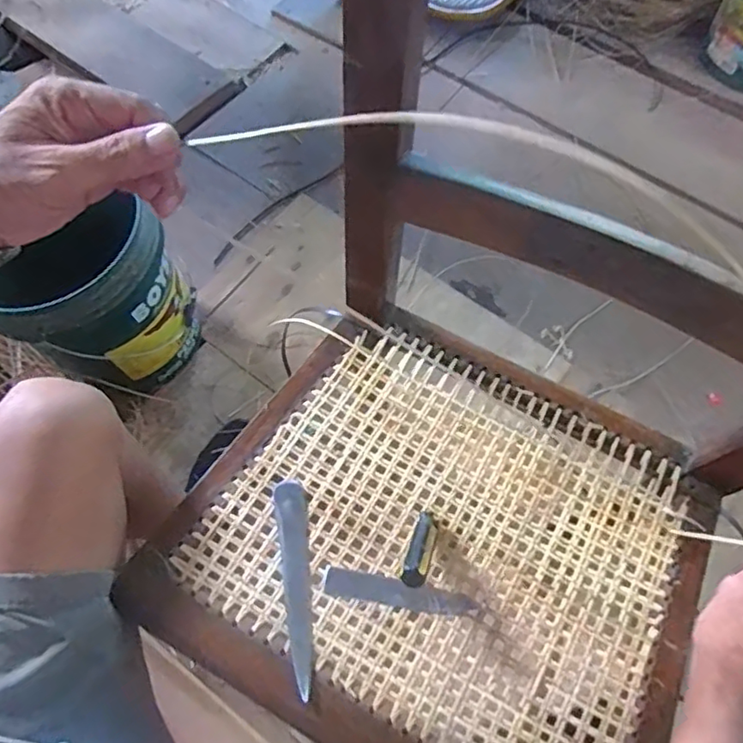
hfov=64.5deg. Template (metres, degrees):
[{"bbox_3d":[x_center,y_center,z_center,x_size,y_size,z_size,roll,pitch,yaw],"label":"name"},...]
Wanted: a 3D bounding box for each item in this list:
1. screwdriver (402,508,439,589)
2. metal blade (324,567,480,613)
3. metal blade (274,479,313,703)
[{"bbox_3d":[0.044,0.152,0.516,0.020,0.023,0.090,17,31,8],"label":"screwdriver"},{"bbox_3d":[0.027,0.200,0.531,0.136,0.004,0.020,9,64,2],"label":"metal blade"},{"bbox_3d":[-0.066,0.187,0.528,0.027,0.014,0.181,-8,65,-6],"label":"metal blade"}]

